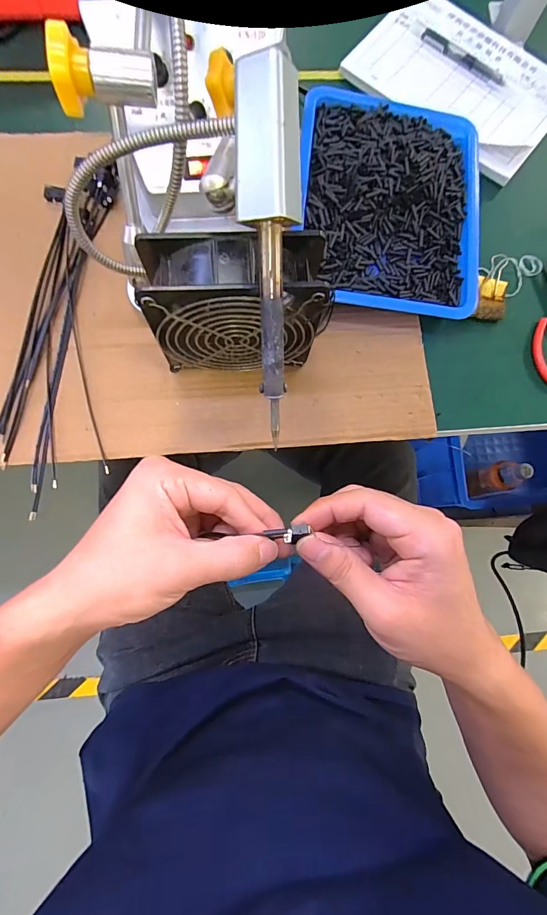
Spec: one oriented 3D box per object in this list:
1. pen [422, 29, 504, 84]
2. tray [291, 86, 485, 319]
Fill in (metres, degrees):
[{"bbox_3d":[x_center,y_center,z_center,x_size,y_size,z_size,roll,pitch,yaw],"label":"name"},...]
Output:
[{"bbox_3d":[0.201,-0.424,0.414,0.100,0.010,0.013,33,81,5],"label":"pen"},{"bbox_3d":[0.109,-0.245,0.373,0.171,0.038,0.226,5,79,-3],"label":"tray"}]

